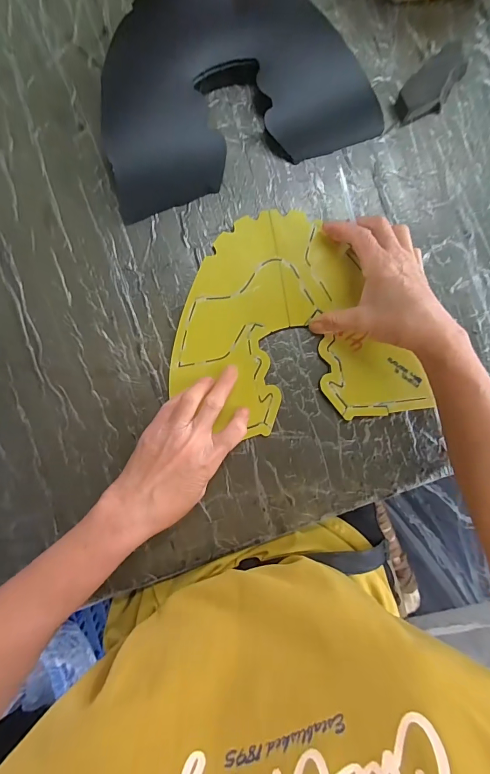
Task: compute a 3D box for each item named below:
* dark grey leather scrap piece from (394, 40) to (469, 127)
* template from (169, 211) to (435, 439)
[{"bbox_3d":[0.190,-0.304,0.371,0.083,0.019,0.038,-44,93,-2],"label":"dark grey leather scrap piece"},{"bbox_3d":[0.045,-0.065,0.371,0.243,0.008,0.211,-9,92,-2],"label":"template"}]

